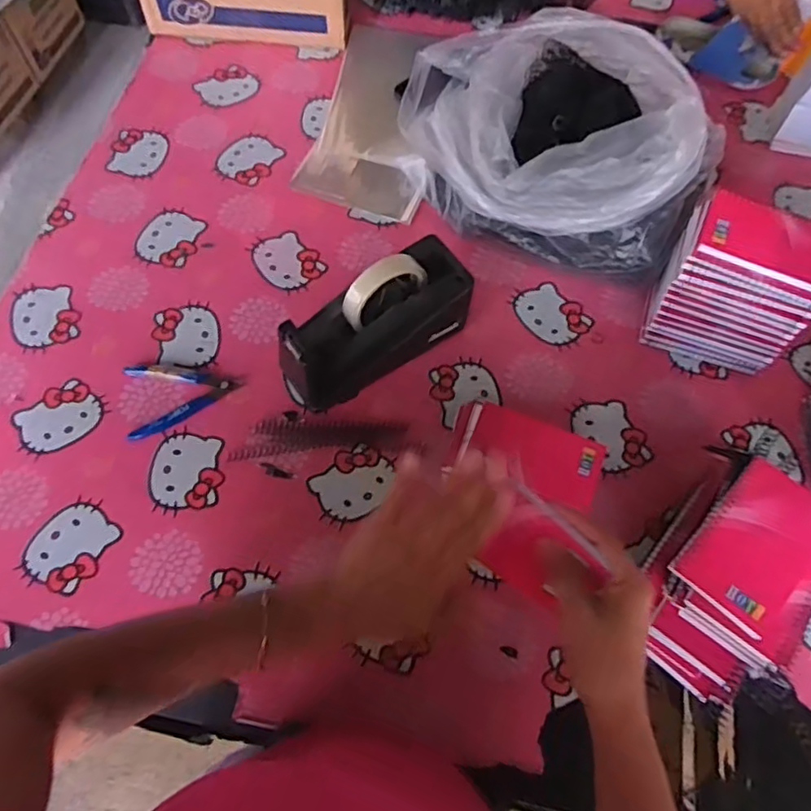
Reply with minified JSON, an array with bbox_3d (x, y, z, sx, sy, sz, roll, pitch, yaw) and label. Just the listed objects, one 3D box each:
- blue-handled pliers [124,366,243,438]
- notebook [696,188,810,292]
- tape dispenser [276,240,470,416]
[{"bbox_3d":[-0.230,-0.013,0.648,0.115,0.008,0.078,-11,65,-7],"label":"blue-handled pliers"},{"bbox_3d":[0.349,-0.154,0.584,0.133,0.012,0.077,23,66,9],"label":"notebook"},{"bbox_3d":[-0.031,-0.083,0.640,0.202,0.115,0.074,-33,70,-16],"label":"tape dispenser"}]

